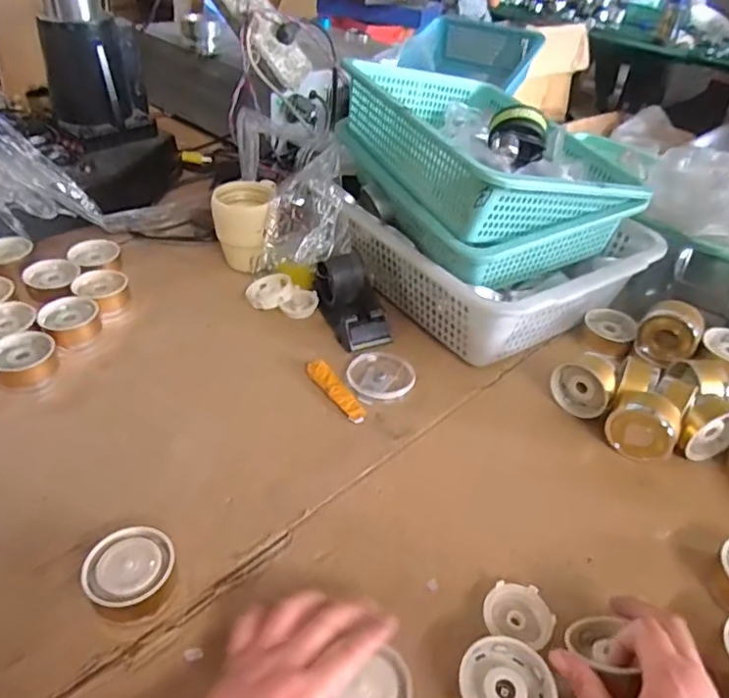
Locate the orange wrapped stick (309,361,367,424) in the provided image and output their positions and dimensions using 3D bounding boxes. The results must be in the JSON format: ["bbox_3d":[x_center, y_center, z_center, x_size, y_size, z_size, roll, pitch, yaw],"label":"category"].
[{"bbox_3d":[-0.033,0.046,0.662,0.024,0.007,0.104,-19,45,-27],"label":"orange wrapped stick"}]

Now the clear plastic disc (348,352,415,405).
[{"bbox_3d":[0.020,0.030,0.682,0.075,0.006,0.074,3,39,-3],"label":"clear plastic disc"}]

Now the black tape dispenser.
[{"bbox_3d":[-0.011,-0.060,0.741,0.069,0.063,0.140,-11,42,-19],"label":"black tape dispenser"}]

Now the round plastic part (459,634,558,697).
[{"bbox_3d":[0.103,0.248,0.426,0.066,0.023,0.064,3,39,-3],"label":"round plastic part"}]

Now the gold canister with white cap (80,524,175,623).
[{"bbox_3d":[-0.184,0.177,0.464,0.065,0.034,0.063,3,39,-3],"label":"gold canister with white cap"}]

